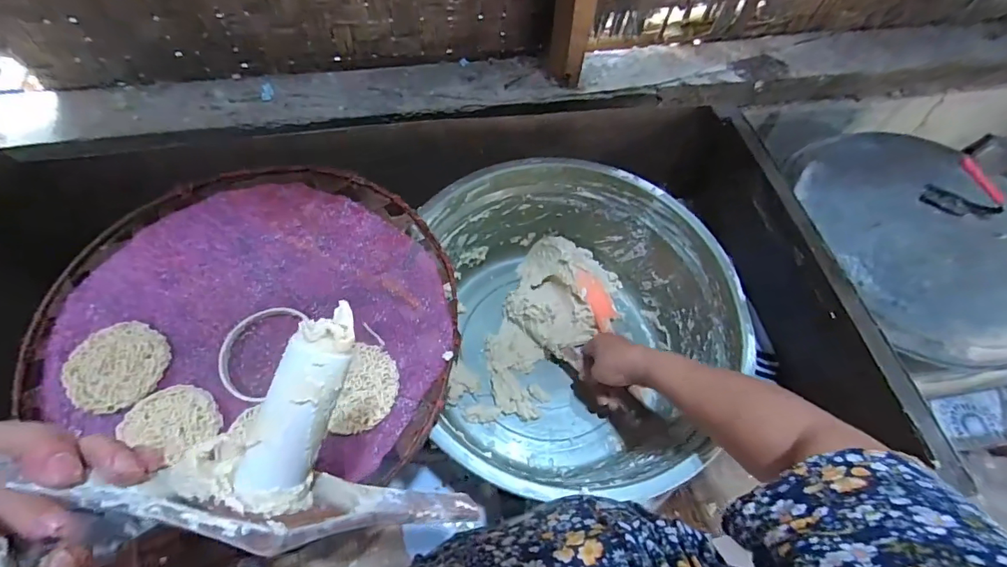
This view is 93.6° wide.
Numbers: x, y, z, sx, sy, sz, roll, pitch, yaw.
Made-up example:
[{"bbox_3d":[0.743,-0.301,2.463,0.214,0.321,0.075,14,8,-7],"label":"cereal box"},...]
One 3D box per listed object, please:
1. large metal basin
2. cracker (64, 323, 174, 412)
[{"bbox_3d":[0.096,0.049,0.619,0.344,0.179,0.388,-8,63,-7],"label":"large metal basin"},{"bbox_3d":[-0.346,0.073,0.423,0.077,0.014,0.079,1,62,-2],"label":"cracker"}]

